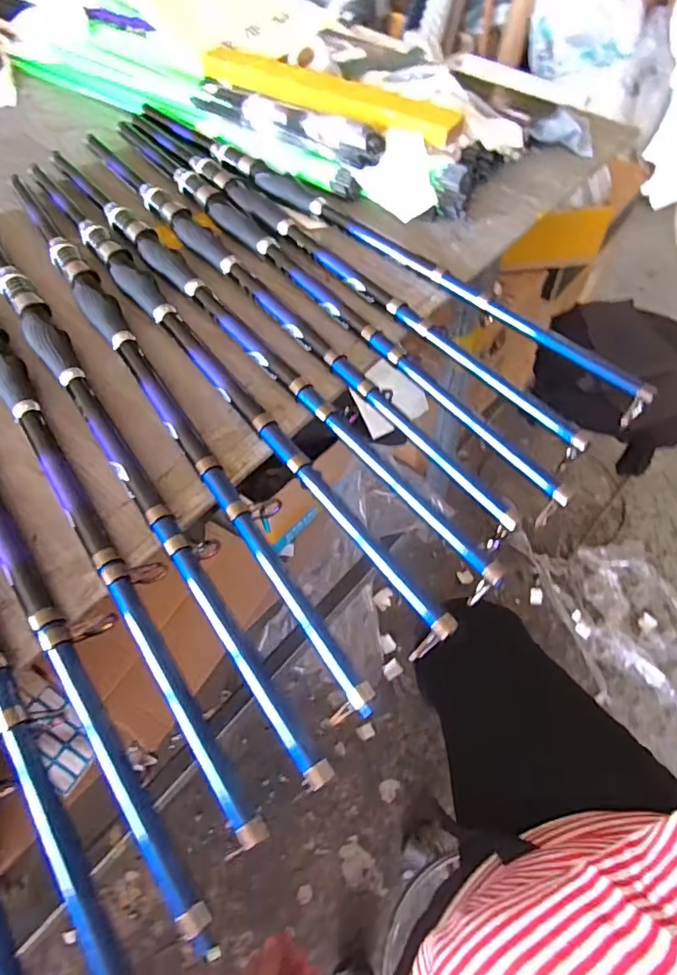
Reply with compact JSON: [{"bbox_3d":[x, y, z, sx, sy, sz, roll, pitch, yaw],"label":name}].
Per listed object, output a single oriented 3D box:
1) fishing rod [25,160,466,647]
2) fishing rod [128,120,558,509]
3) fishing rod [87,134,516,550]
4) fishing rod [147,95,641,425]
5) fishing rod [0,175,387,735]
[{"bbox_3d":[-0.141,-0.140,0.510,0.033,0.037,0.673,-34,63,-18],"label":"fishing rod"},{"bbox_3d":[-0.060,-0.236,0.563,0.036,0.036,0.655,-36,61,-18],"label":"fishing rod"},{"bbox_3d":[-0.091,-0.204,0.545,0.034,0.035,0.671,-36,61,-18],"label":"fishing rod"},{"bbox_3d":[0.002,-0.280,0.589,0.715,0.041,0.049,39,67,25],"label":"fishing rod"},{"bbox_3d":[-0.177,-0.109,0.491,0.030,0.035,0.669,-31,62,-16],"label":"fishing rod"}]

